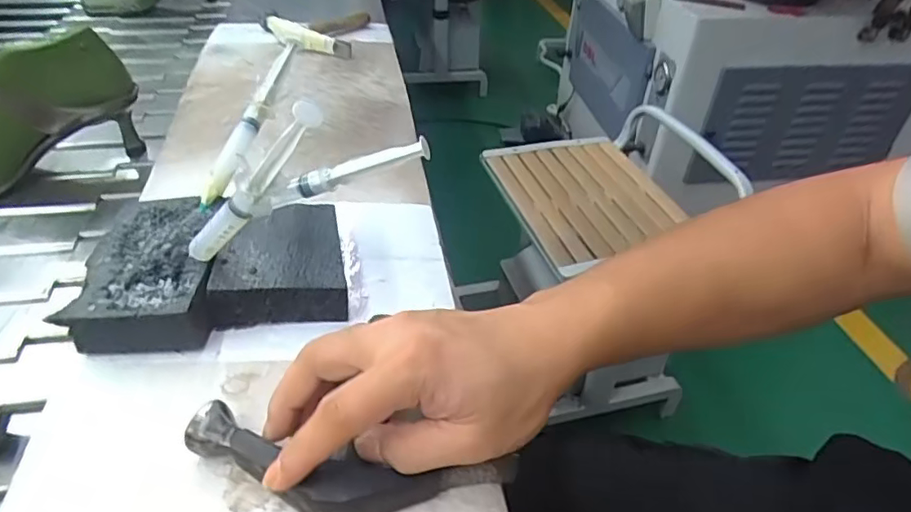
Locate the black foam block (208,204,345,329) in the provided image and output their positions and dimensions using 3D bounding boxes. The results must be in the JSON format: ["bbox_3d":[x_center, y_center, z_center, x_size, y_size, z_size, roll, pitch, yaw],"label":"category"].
[{"bbox_3d":[-0.120,0.006,0.402,0.088,0.040,0.087,-2,41,-7],"label":"black foam block"}]

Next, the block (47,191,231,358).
[{"bbox_3d":[-0.203,0.009,0.393,0.079,0.034,0.124,-1,41,-6],"label":"block"}]

